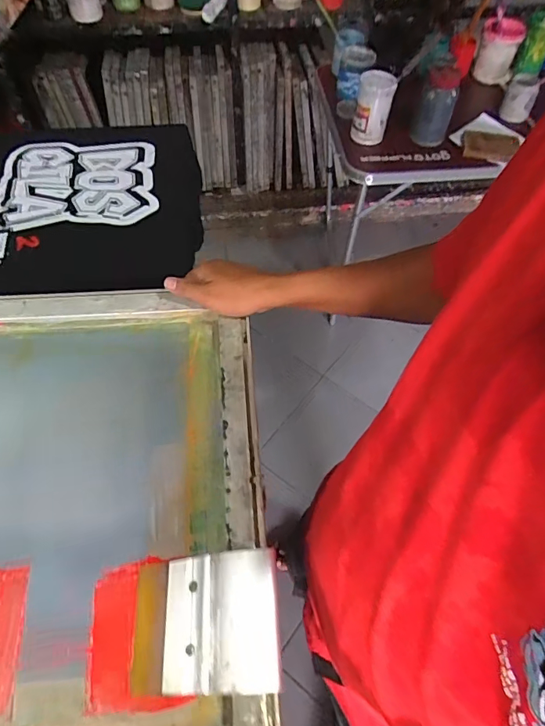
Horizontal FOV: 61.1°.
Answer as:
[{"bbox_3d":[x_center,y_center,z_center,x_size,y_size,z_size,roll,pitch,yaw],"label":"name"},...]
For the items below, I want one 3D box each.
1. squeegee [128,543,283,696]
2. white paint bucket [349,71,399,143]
[{"bbox_3d":[-0.053,0.212,0.380,0.123,0.027,0.098,-15,56,17],"label":"squeegee"},{"bbox_3d":[0.263,-0.664,1.215,0.092,0.149,0.103,11,58,5],"label":"white paint bucket"}]

